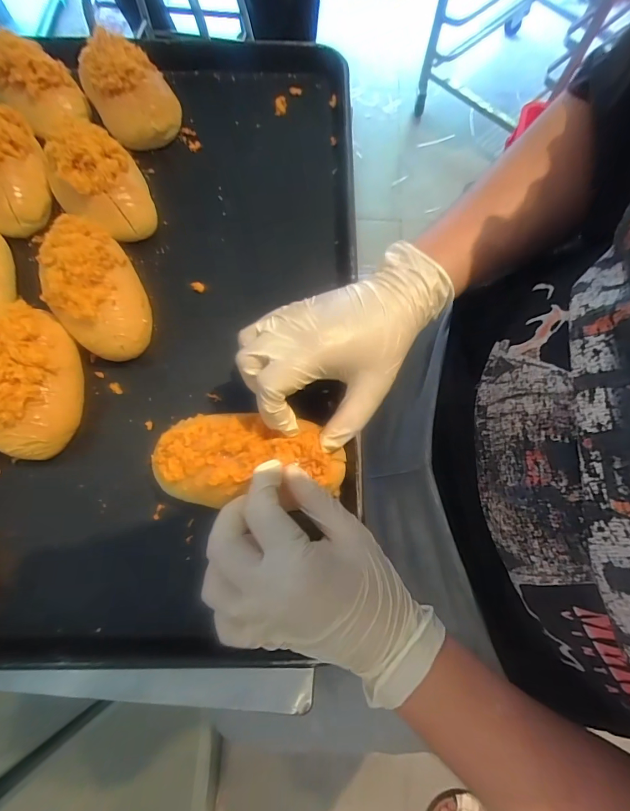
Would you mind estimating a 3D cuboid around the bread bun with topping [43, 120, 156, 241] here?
[{"bbox_3d":[-0.205,-0.211,0.376,0.079,0.055,0.100,-25,74,-7],"label":"bread bun with topping"}]

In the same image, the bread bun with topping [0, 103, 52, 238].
[{"bbox_3d":[-0.299,-0.229,0.380,0.076,0.052,0.121,-26,75,-8],"label":"bread bun with topping"}]

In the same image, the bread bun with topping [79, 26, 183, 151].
[{"bbox_3d":[-0.193,-0.332,0.414,0.084,0.061,0.107,-28,75,-8],"label":"bread bun with topping"}]

